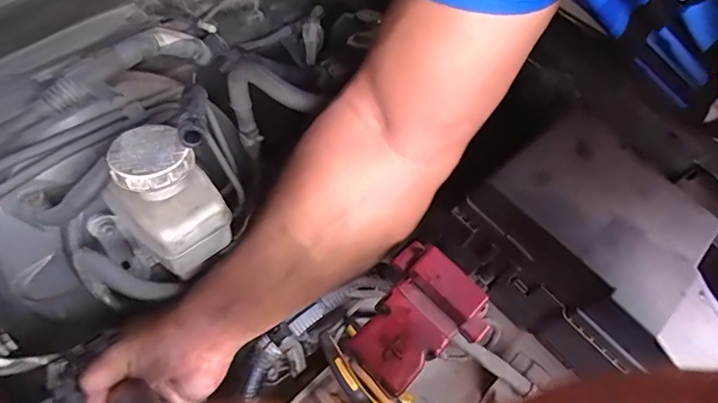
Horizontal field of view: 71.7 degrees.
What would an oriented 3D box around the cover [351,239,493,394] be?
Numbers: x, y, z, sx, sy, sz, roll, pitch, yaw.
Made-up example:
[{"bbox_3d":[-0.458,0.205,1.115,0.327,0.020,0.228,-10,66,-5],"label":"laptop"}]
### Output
[{"bbox_3d":[0.037,0.083,0.354,0.095,0.035,0.073,-38,77,-19],"label":"cover"}]

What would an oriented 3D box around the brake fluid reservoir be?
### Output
[{"bbox_3d":[-0.141,-0.001,0.370,0.070,0.082,0.068,31,54,29],"label":"brake fluid reservoir"}]

